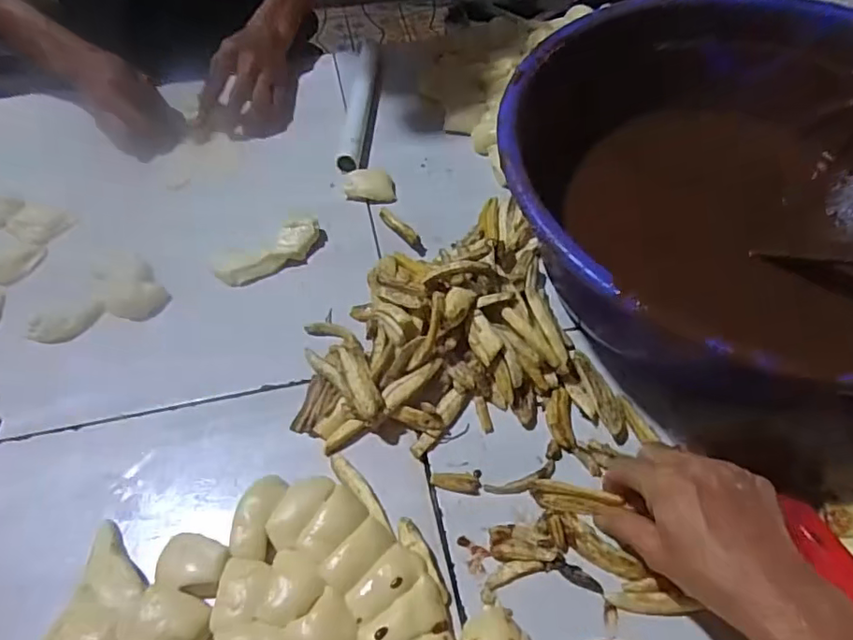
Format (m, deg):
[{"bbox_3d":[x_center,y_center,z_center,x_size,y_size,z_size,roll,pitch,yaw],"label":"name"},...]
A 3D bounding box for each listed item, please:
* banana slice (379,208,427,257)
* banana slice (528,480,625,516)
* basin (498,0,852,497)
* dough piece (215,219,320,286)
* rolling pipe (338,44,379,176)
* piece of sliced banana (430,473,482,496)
[{"bbox_3d":[-0.024,-0.090,0.574,0.013,0.013,0.068,-35,61,-21],"label":"banana slice"},{"bbox_3d":[0.109,0.131,0.413,0.064,0.010,0.019,4,55,15],"label":"banana slice"},{"bbox_3d":[0.270,-0.101,0.484,0.414,0.143,0.401,-1,55,1],"label":"basin"},{"bbox_3d":[-0.151,-0.067,0.549,0.107,0.028,0.030,-26,59,-16],"label":"dough piece"},{"bbox_3d":[-0.081,-0.260,0.679,0.030,0.022,0.233,2,55,3],"label":"rolling pipe"},{"bbox_3d":[0.022,0.122,0.427,0.038,0.009,0.015,11,56,9],"label":"piece of sliced banana"}]

